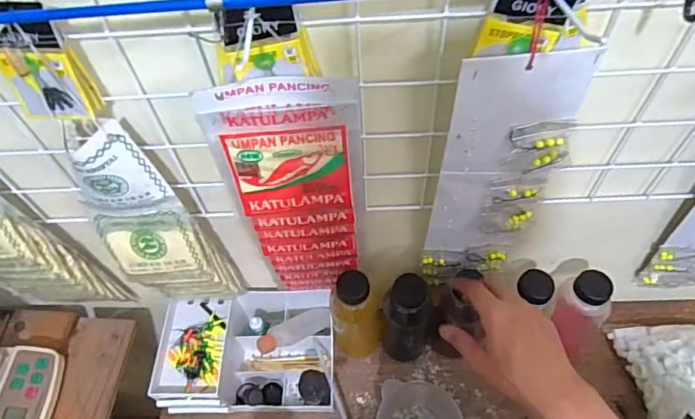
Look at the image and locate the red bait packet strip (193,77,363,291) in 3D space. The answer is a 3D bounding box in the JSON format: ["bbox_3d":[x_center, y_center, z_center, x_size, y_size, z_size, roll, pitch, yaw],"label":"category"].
[{"bbox_3d":[-0.040,0.007,0.493,0.115,0.347,0.029,-4,56,1],"label":"red bait packet strip"}]

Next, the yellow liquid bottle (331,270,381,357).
[{"bbox_3d":[0.011,0.146,0.662,0.061,0.188,0.051,-7,56,0],"label":"yellow liquid bottle"}]

